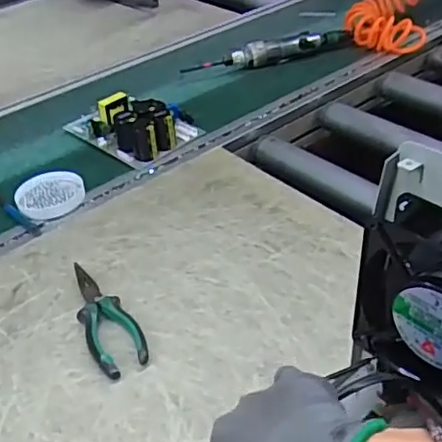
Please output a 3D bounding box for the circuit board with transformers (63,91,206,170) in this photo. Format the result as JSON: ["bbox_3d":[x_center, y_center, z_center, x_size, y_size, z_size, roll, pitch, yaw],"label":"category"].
[{"bbox_3d":[-0.136,-0.156,0.883,0.183,0.057,0.126,26,48,34],"label":"circuit board with transformers"}]

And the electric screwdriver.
[{"bbox_3d":[0.075,-0.296,1.047,0.291,0.046,0.035,-10,38,-7],"label":"electric screwdriver"}]

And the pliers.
[{"bbox_3d":[-0.122,0.097,0.592,0.050,0.017,0.147,-24,42,-22],"label":"pliers"}]

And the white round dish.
[{"bbox_3d":[-0.228,-0.038,0.783,0.089,0.014,0.089,-3,38,2],"label":"white round dish"}]

